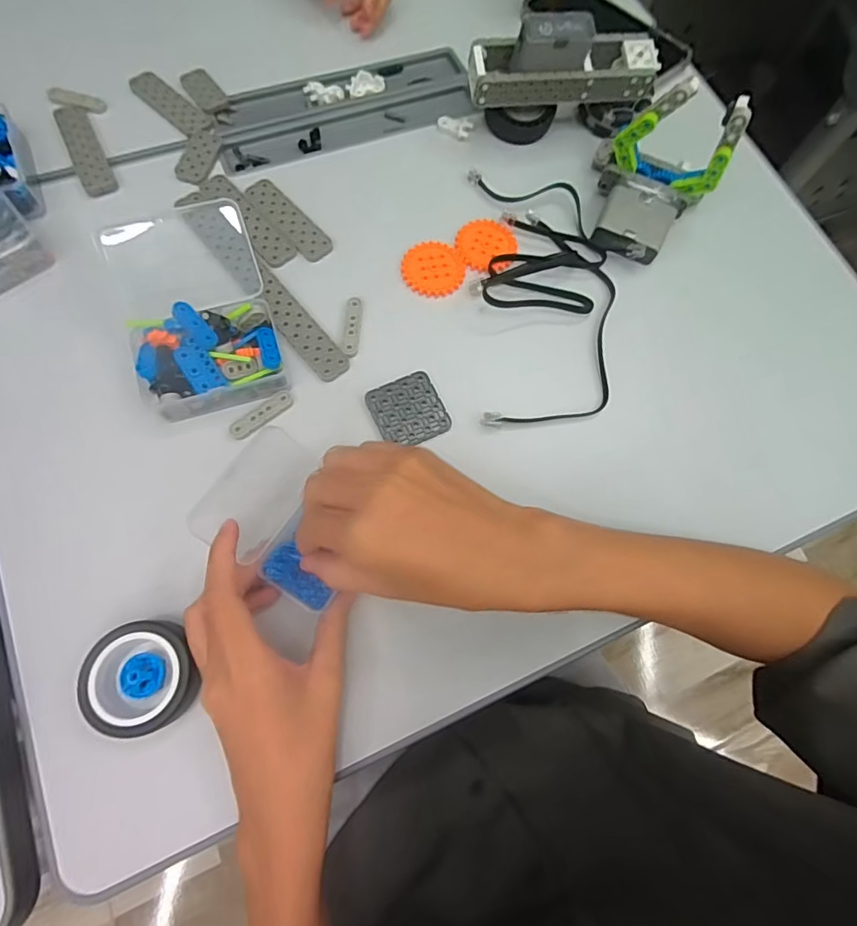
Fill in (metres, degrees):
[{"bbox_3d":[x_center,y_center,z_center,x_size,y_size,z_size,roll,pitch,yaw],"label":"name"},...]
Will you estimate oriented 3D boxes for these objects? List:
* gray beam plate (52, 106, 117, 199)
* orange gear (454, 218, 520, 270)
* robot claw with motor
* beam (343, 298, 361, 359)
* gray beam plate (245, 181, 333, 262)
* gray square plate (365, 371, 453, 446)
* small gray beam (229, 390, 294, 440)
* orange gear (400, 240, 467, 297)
[{"bbox_3d":[-0.285,-0.262,0.408,0.026,0.007,0.102,-25,75,-11],"label":"gray beam plate"},{"bbox_3d":[0.048,-0.181,0.407,0.049,0.004,0.049,1,72,-4],"label":"orange gear"},{"bbox_3d":[0.180,-0.231,0.379,0.093,0.090,0.103,20,71,5],"label":"robot claw with motor"},{"bbox_3d":[-0.058,-0.104,0.374,0.011,0.005,0.050,3,72,-3],"label":"beam"},{"bbox_3d":[-0.114,-0.198,0.398,0.025,0.005,0.088,-41,79,-15],"label":"gray beam plate"},{"bbox_3d":[-0.015,-0.038,0.357,0.049,0.005,0.050,-24,75,-11],"label":"gray square plate"},{"bbox_3d":[-0.118,-0.034,0.347,0.049,0.004,0.013,-39,78,-14],"label":"small gray beam"},{"bbox_3d":[0.004,-0.157,0.397,0.049,0.005,0.050,1,72,-4],"label":"orange gear"}]

